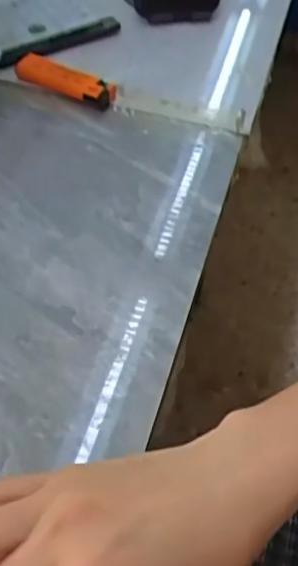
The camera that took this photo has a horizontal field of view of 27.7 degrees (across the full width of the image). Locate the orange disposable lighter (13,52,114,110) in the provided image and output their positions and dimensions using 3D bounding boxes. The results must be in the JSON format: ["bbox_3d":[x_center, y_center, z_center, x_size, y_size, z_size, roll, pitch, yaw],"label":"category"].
[{"bbox_3d":[-0.068,-0.161,0.477,0.085,0.017,0.023,25,53,17],"label":"orange disposable lighter"}]

